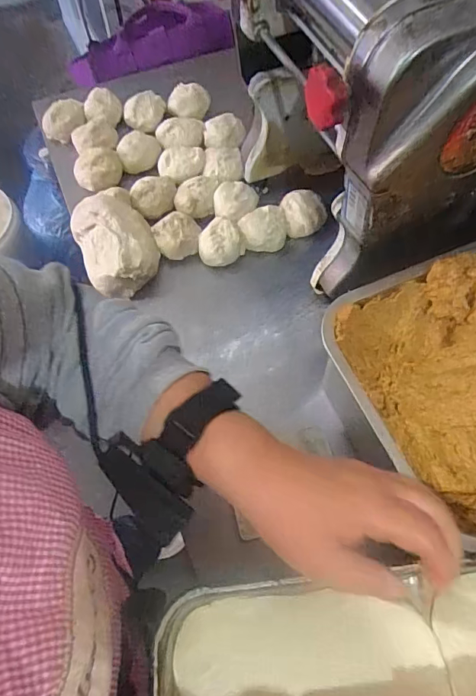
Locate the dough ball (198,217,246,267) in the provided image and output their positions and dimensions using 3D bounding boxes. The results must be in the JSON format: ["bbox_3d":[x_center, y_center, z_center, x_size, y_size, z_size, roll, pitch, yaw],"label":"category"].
[{"bbox_3d":[-0.021,-0.150,0.658,0.061,0.043,0.067,0,65,0],"label":"dough ball"}]

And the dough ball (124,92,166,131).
[{"bbox_3d":[-0.161,-0.404,0.768,0.063,0.039,0.068,0,65,0],"label":"dough ball"}]

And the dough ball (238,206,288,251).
[{"bbox_3d":[0.036,-0.174,0.669,0.068,0.036,0.059,-6,65,-3],"label":"dough ball"}]

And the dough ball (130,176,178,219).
[{"bbox_3d":[-0.126,-0.228,0.678,0.066,0.039,0.056,-11,65,-5],"label":"dough ball"}]

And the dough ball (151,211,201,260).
[{"bbox_3d":[-0.090,-0.166,0.662,0.065,0.037,0.063,0,65,0],"label":"dough ball"}]

